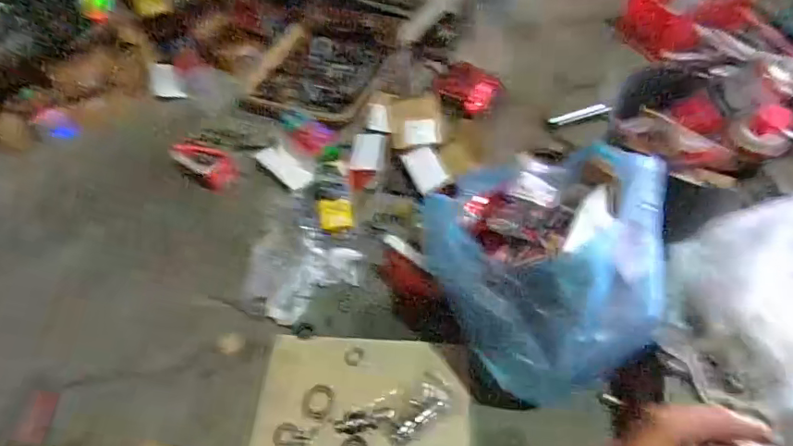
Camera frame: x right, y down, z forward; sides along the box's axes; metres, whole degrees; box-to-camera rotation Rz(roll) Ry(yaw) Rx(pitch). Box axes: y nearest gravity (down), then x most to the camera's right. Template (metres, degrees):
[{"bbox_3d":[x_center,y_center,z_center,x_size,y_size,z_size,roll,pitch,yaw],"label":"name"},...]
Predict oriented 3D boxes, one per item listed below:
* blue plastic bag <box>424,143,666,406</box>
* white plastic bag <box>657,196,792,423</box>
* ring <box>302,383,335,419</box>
[{"bbox_3d":[0.194,0.044,0.626,0.272,0.155,0.251,-23,55,-11],"label":"blue plastic bag"},{"bbox_3d":[0.481,0.097,0.660,0.269,0.157,0.250,-9,53,-1],"label":"white plastic bag"},{"bbox_3d":[-0.111,0.252,0.735,0.041,0.004,0.047,10,62,-8],"label":"ring"}]

